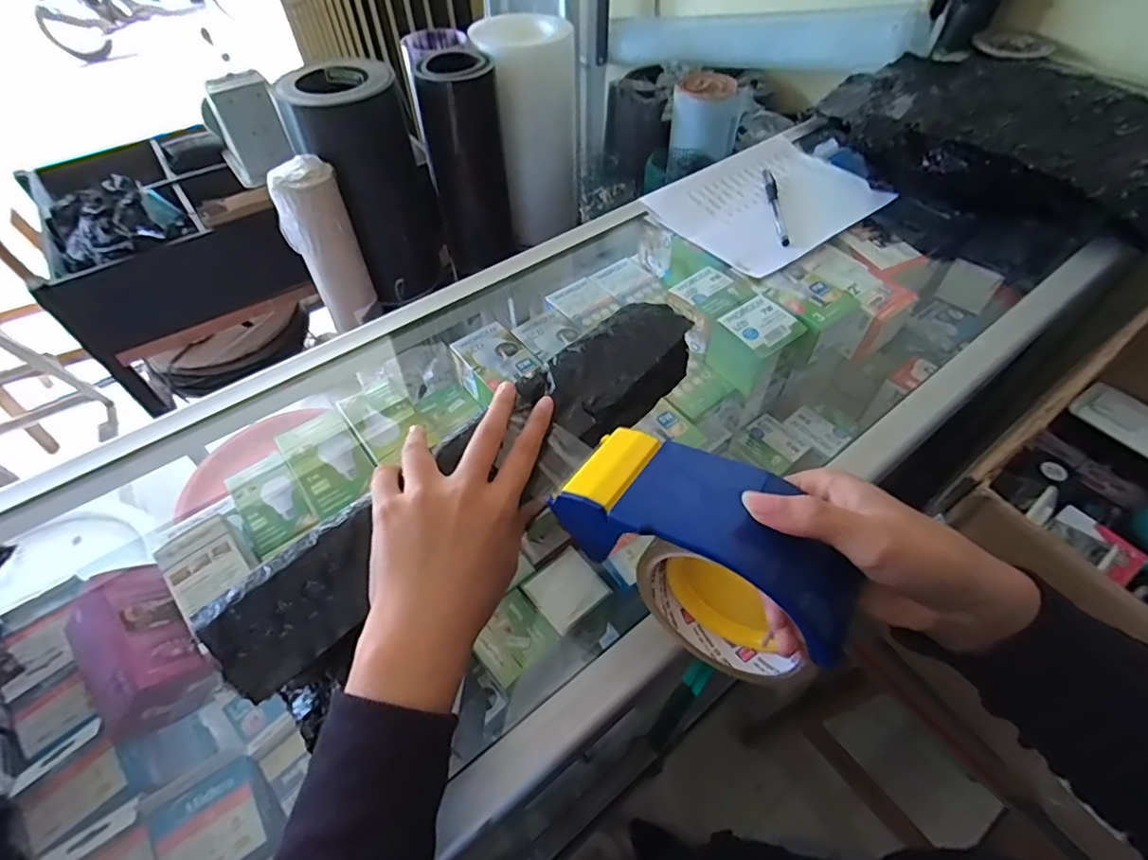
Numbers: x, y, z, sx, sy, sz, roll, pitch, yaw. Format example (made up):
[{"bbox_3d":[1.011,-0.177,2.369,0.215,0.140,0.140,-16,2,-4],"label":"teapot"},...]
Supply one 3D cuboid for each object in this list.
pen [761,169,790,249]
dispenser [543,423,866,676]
[{"bbox_3d":[0.227,-0.255,0.616,0.011,0.010,0.154,3,51,4],"label":"pen"},{"bbox_3d":[0.063,0.054,0.270,0.132,0.095,0.066,24,56,19],"label":"dispenser"}]

